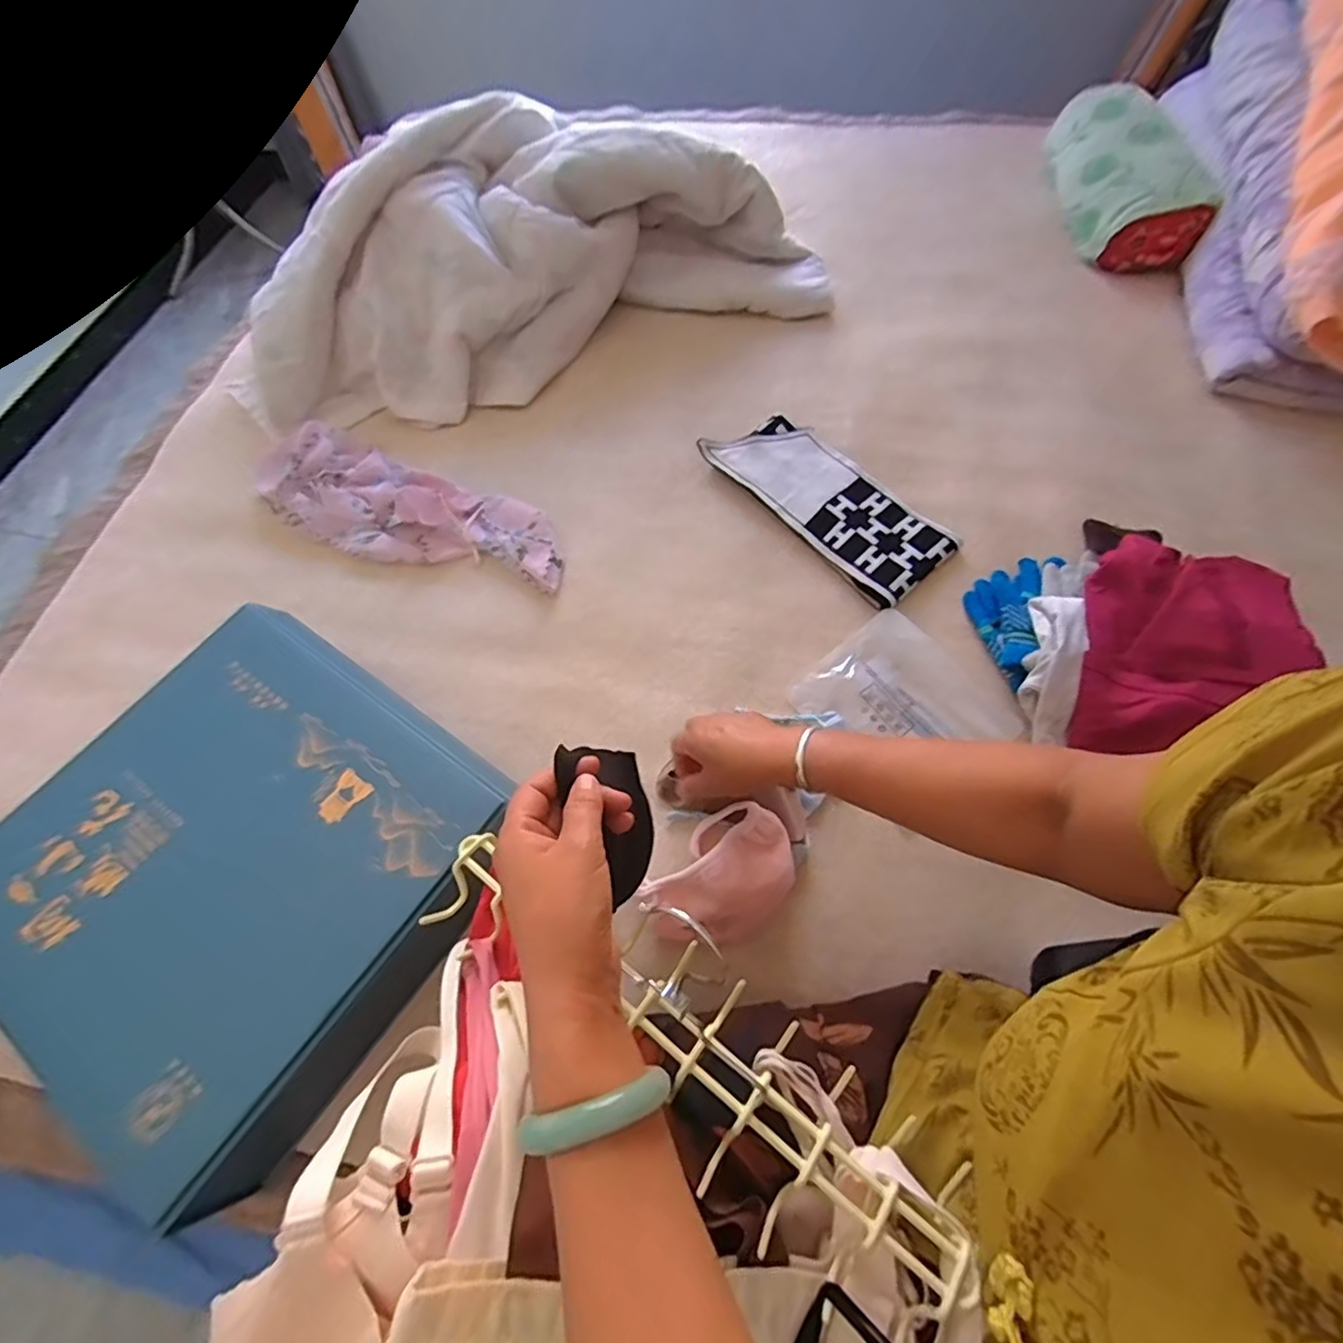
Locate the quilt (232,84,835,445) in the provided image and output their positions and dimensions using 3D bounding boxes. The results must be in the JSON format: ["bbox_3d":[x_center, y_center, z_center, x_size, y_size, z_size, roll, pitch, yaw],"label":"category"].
[{"bbox_3d":[-0.211,-0.545,0.815,0.804,0.184,0.288,-20,66,-6],"label":"quilt"}]

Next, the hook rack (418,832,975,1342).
[{"bbox_3d":[0.000,0.216,0.372,0.350,0.055,0.094,31,70,20],"label":"hook rack"}]

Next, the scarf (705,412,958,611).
[{"bbox_3d":[0.181,-0.202,0.727,0.123,0.017,0.291,-39,69,-14],"label":"scarf"}]

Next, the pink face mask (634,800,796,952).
[{"bbox_3d":[0.052,0.176,0.529,0.095,0.079,0.135,41,73,19],"label":"pink face mask"}]

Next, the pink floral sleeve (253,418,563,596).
[{"bbox_3d":[-0.317,-0.194,0.742,0.429,0.040,0.141,22,68,13],"label":"pink floral sleeve"}]

